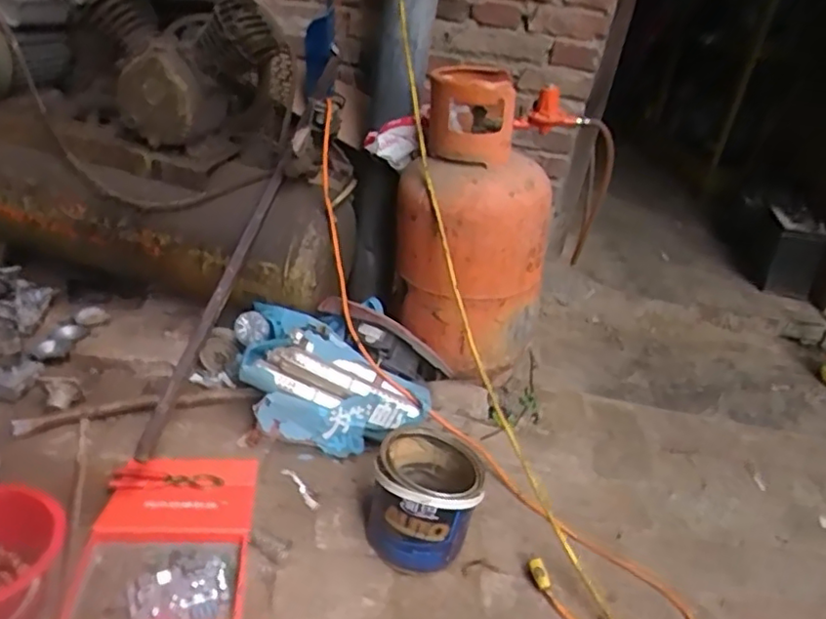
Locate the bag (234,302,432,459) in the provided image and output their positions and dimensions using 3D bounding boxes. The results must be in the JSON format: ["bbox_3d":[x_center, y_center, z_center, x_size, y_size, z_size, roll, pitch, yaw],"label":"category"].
[{"bbox_3d":[-0.172,0.146,1.177,0.394,0.162,0.223,14,30,11],"label":"bag"}]

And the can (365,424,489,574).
[{"bbox_3d":[0.017,0.284,0.953,0.151,0.154,0.185,8,29,1],"label":"can"}]

